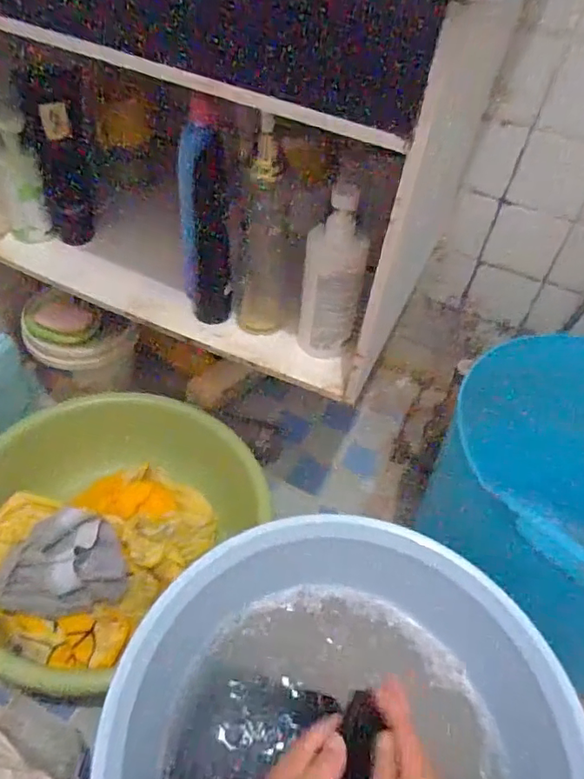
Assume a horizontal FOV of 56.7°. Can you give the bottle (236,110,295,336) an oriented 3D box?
[{"bbox_3d":[-0.028,-0.175,0.626,0.059,0.231,0.060,3,46,-4],"label":"bottle"}]

